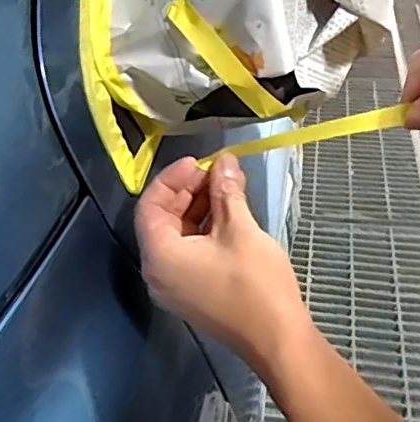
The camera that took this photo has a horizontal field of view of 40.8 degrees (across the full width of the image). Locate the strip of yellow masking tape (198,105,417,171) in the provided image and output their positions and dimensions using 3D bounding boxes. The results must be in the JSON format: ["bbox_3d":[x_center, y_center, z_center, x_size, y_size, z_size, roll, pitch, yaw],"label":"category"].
[{"bbox_3d":[0.055,-0.045,0.339,0.119,0.014,0.009,-12,39,4],"label":"strip of yellow masking tape"}]

